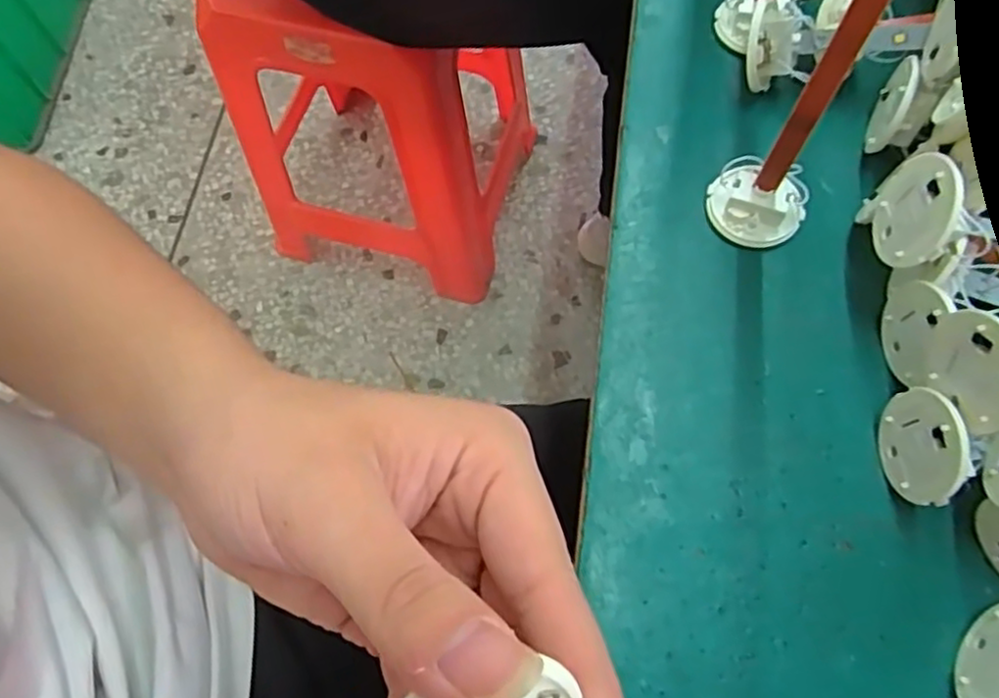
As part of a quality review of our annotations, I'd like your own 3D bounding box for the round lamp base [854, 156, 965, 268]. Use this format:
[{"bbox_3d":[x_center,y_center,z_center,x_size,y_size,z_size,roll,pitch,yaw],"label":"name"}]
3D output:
[{"bbox_3d":[0.145,-0.047,0.243,0.011,0.038,0.037,-2,68,0],"label":"round lamp base"}]

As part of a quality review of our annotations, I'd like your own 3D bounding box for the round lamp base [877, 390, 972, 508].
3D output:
[{"bbox_3d":[0.144,0.033,0.236,0.010,0.033,0.037,-1,68,1],"label":"round lamp base"}]

